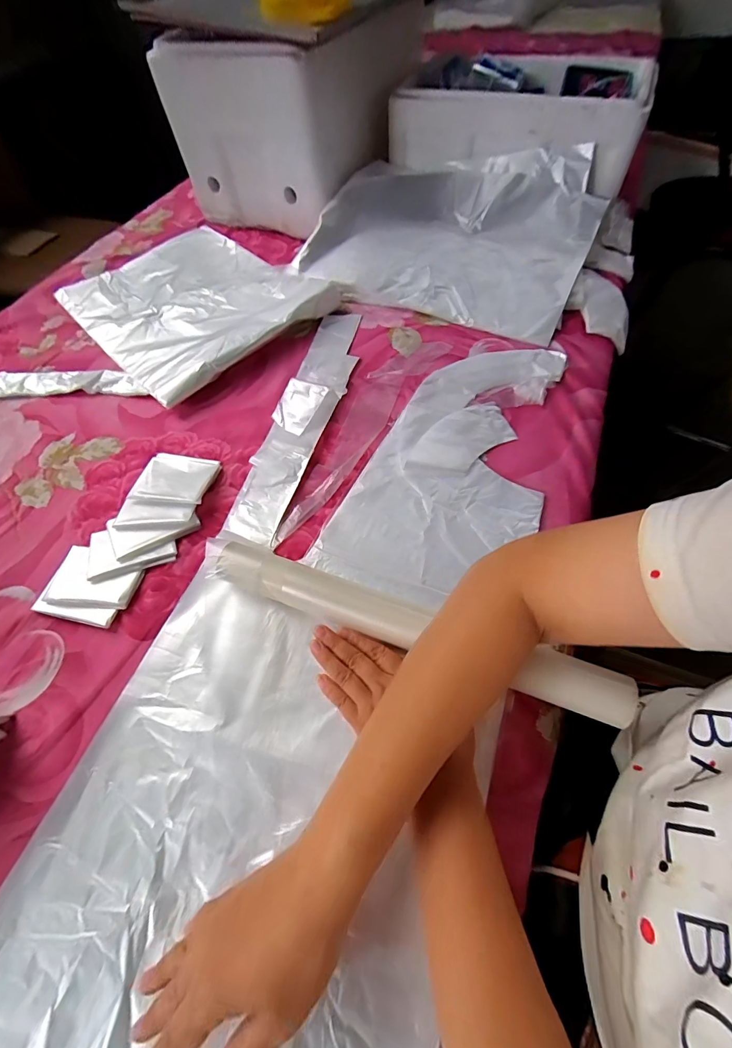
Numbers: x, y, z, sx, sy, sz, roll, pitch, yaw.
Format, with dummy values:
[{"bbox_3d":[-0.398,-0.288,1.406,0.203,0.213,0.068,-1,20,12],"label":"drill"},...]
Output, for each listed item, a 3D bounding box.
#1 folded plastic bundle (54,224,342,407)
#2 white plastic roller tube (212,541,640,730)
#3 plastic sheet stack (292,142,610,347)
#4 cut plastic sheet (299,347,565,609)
[{"bbox_3d":[-0.280,-0.361,0.645,0.306,0.045,0.396,-41,67,-20],"label":"folded plastic bundle"},{"bbox_3d":[0.031,0.088,0.355,0.359,0.039,0.039,17,61,15],"label":"white plastic roller tube"},{"bbox_3d":[0.135,-0.461,0.635,0.409,0.053,0.334,21,76,10],"label":"plastic sheet stack"},{"bbox_3d":[0.114,-0.081,0.469,0.185,0.018,0.395,26,63,15],"label":"cut plastic sheet"}]

